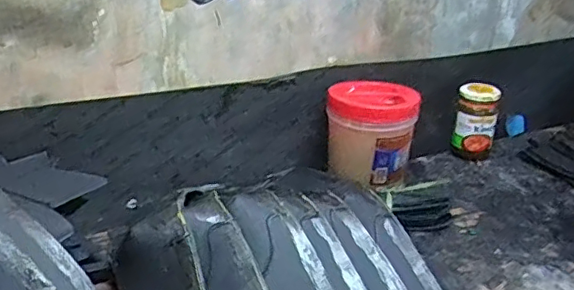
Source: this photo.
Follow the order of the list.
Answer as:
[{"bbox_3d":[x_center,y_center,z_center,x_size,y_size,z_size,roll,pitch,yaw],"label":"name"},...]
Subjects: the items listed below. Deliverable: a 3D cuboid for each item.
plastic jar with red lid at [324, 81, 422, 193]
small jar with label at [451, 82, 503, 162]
[{"bbox_3d":[0.116,-0.019,0.807,0.116,0.114,0.102,6,26,10],"label":"plastic jar with red lid"},{"bbox_3d":[0.295,-0.037,0.914,0.063,0.114,0.055,11,27,19],"label":"small jar with label"}]

